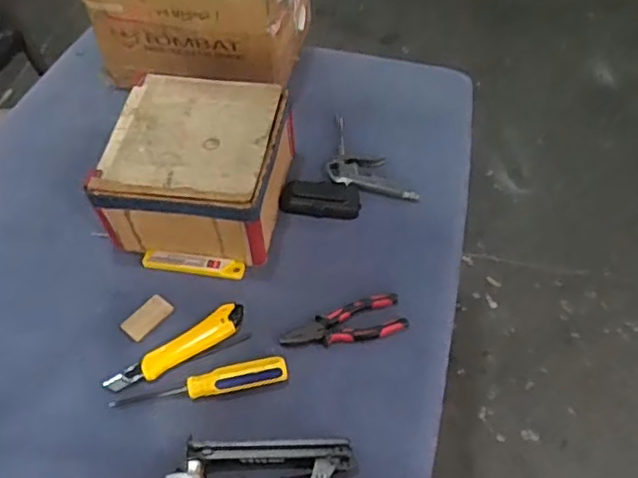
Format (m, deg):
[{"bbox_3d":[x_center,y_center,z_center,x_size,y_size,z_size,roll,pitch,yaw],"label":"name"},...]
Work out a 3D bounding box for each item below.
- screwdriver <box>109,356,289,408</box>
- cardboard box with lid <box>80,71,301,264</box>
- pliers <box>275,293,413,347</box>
[{"bbox_3d":[-0.135,0.167,0.711,0.197,0.029,0.028,-9,55,-10],"label":"screwdriver"},{"bbox_3d":[-0.162,-0.099,0.849,0.220,0.116,0.227,8,53,5],"label":"cardboard box with lid"},{"bbox_3d":[0.033,0.107,0.763,0.156,0.026,0.054,-16,56,-15],"label":"pliers"}]

